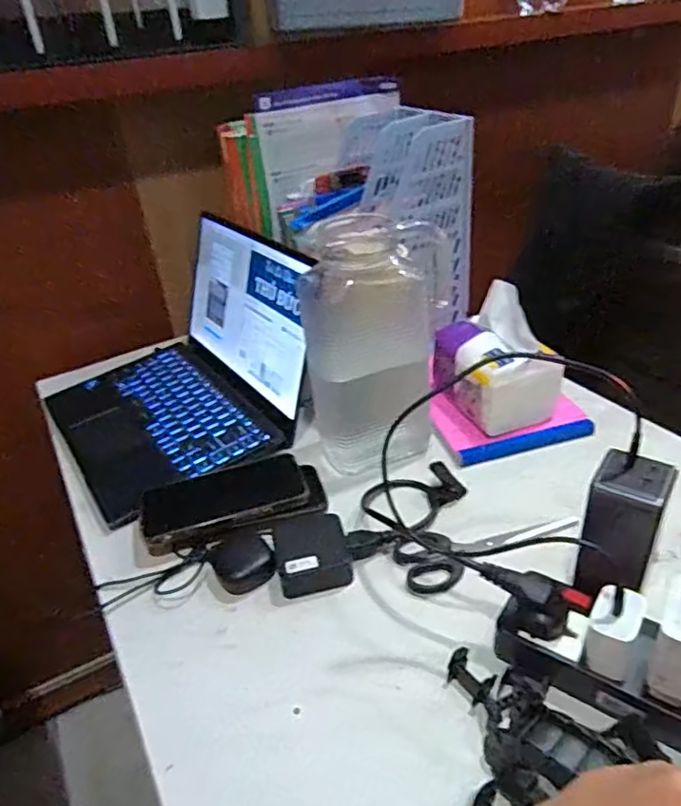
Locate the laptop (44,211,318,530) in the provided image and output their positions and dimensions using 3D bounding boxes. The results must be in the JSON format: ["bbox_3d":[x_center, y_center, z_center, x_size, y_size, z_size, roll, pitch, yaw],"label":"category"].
[{"bbox_3d":[-0.205,-0.066,0.717,0.287,0.177,0.338,-26,37,-28],"label":"laptop"}]

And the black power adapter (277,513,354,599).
[{"bbox_3d":[-0.023,0.132,0.527,0.061,0.031,0.068,-9,33,-5],"label":"black power adapter"}]

